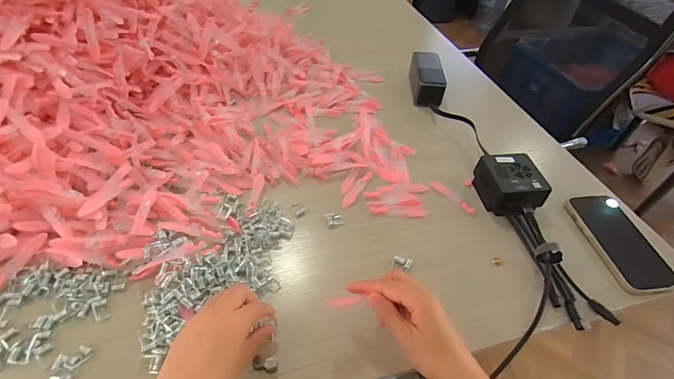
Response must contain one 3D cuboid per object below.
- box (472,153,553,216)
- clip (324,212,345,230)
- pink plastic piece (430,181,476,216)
[{"bbox_3d":[0.246,-0.008,0.491,0.070,0.051,0.084,-3,48,-7],"label":"box"},{"bbox_3d":[-0.003,0.041,0.465,0.023,0.007,0.023,-12,50,-14],"label":"clip"},{"bbox_3d":[0.168,0.011,0.504,0.015,0.009,0.077,-29,56,-26],"label":"pink plastic piece"}]

